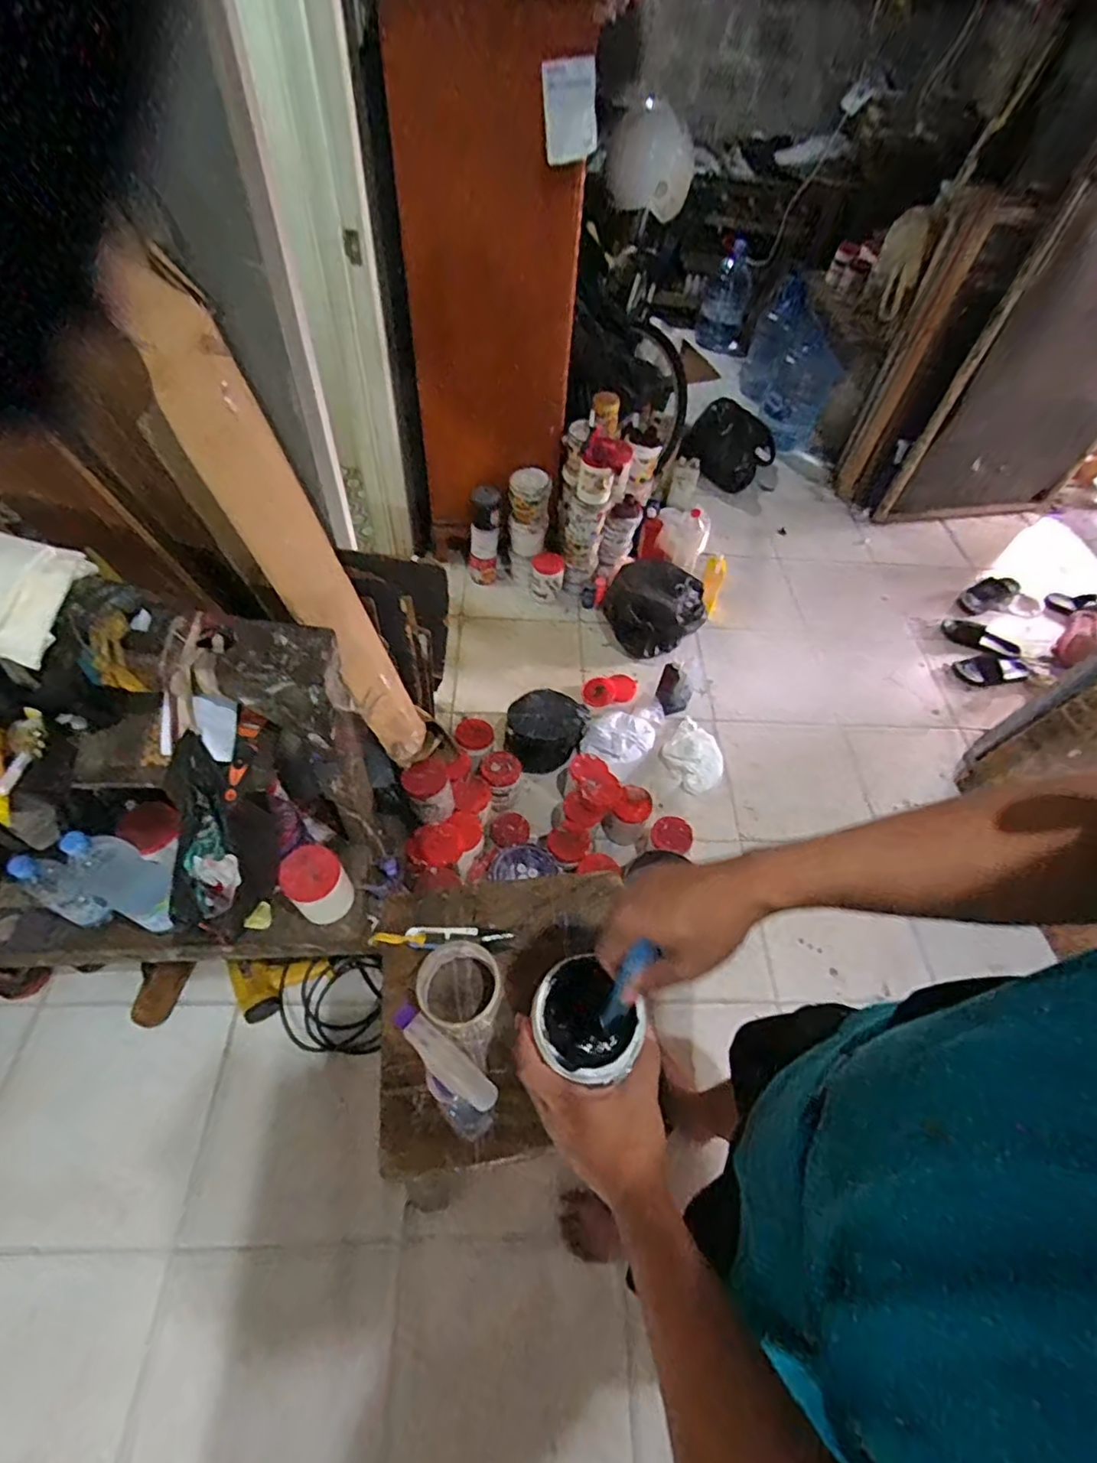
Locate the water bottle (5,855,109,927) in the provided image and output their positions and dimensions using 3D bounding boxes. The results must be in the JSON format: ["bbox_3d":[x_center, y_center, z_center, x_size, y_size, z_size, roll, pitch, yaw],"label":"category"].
[{"bbox_3d":[-0.832,0.279,1.022,0.082,0.199,0.064,25,57,11],"label":"water bottle"}]

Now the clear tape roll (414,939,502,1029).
[{"bbox_3d":[-0.097,0.276,0.642,0.078,0.060,0.082,32,59,18],"label":"clear tape roll"}]

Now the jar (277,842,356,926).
[{"bbox_3d":[-0.439,0.290,1.128,0.104,0.141,0.106,3,55,-4],"label":"jar"}]

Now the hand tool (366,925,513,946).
[{"bbox_3d":[-0.122,0.234,0.680,0.159,0.016,0.022,2,55,-4],"label":"hand tool"}]

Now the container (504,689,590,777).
[{"bbox_3d":[-0.005,0.000,1.646,0.184,0.171,0.173,3,55,-4],"label":"container"}]

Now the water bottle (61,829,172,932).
[{"bbox_3d":[-0.716,0.239,0.990,0.079,0.283,0.095,29,57,14],"label":"water bottle"}]

